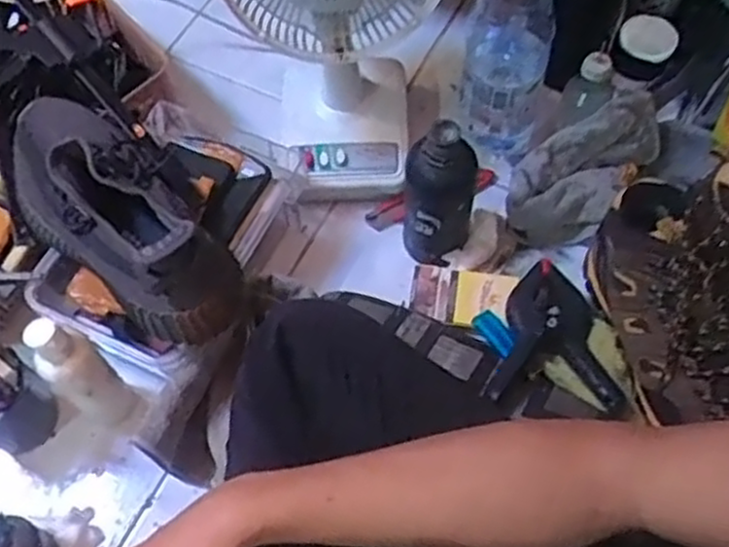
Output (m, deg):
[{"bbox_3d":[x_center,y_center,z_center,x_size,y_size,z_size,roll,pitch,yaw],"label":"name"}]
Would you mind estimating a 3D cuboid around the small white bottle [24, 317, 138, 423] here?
[{"bbox_3d":[-0.247,0.089,0.668,0.052,0.151,0.045,35,69,18],"label":"small white bottle"}]

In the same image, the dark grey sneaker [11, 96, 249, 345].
[{"bbox_3d":[-0.227,-0.065,0.655,0.120,0.095,0.290,-36,67,-16],"label":"dark grey sneaker"}]

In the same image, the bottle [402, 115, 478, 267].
[{"bbox_3d":[0.068,-0.070,0.716,0.065,0.156,0.054,17,64,10],"label":"bottle"}]

